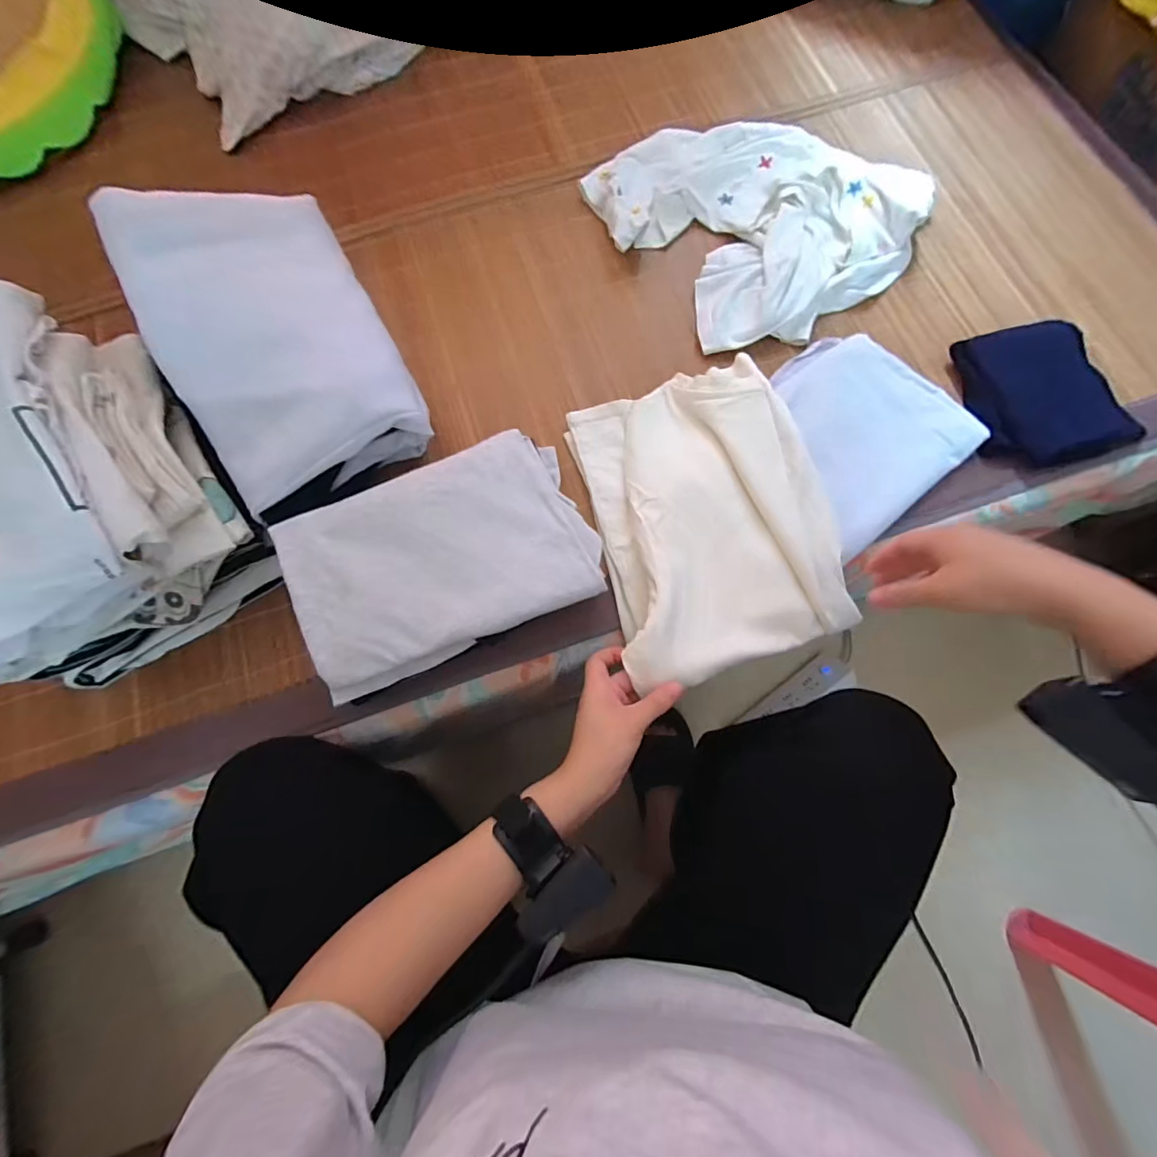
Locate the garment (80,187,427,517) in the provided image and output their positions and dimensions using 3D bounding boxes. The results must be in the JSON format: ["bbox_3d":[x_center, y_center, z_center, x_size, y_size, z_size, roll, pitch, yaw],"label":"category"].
[{"bbox_3d":[-0.279,-0.219,0.456,0.184,0.066,0.260,-28,95,-18],"label":"garment"}]

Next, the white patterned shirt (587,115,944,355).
[{"bbox_3d":[0.212,-0.447,0.592,0.314,0.041,0.332,-36,78,-8],"label":"white patterned shirt"}]

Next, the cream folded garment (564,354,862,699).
[{"bbox_3d":[0.125,-0.069,0.480,0.217,0.052,0.301,-12,76,-2],"label":"cream folded garment"}]

